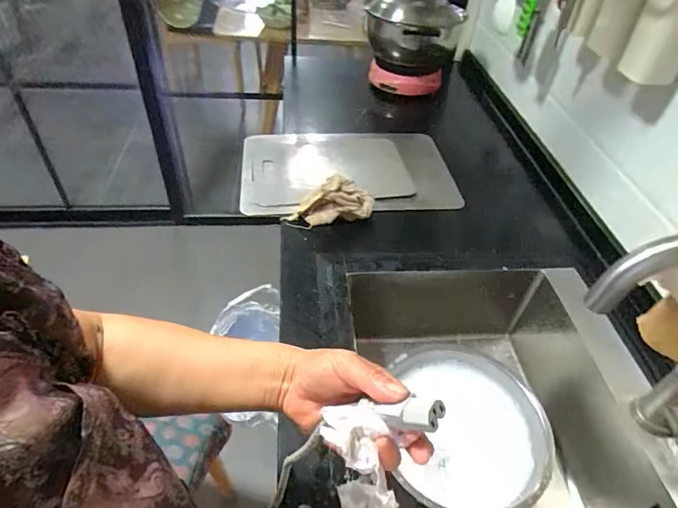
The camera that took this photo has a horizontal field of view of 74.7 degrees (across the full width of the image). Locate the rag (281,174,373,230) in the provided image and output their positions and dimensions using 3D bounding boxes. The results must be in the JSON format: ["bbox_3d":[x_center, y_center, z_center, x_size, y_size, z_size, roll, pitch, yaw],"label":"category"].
[{"bbox_3d":[-0.021,-0.096,0.828,0.156,0.069,0.068,2,45,-3],"label":"rag"}]

